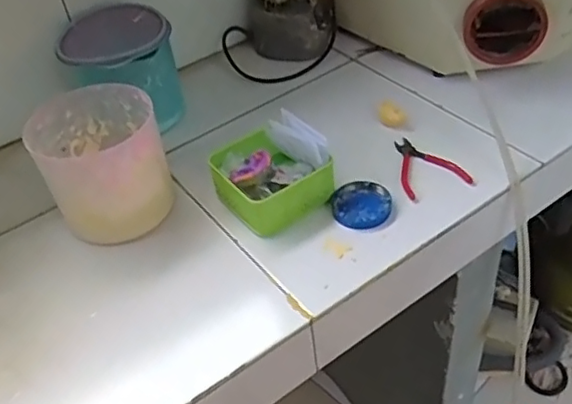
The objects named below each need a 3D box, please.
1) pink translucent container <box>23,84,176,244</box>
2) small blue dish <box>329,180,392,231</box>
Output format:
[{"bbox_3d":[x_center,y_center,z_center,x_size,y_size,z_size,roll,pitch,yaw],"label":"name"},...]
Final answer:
[{"bbox_3d":[-0.240,-0.044,0.836,0.155,0.153,0.175,-20,45,-13],"label":"pink translucent container"},{"bbox_3d":[0.099,0.003,0.826,0.080,0.020,0.080,-4,43,4],"label":"small blue dish"}]

